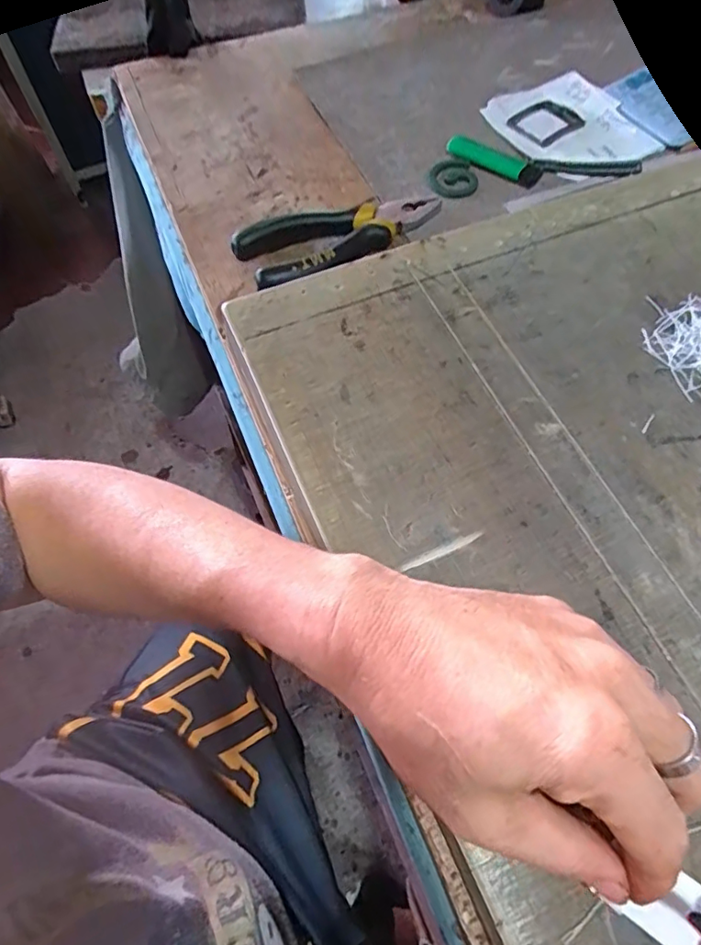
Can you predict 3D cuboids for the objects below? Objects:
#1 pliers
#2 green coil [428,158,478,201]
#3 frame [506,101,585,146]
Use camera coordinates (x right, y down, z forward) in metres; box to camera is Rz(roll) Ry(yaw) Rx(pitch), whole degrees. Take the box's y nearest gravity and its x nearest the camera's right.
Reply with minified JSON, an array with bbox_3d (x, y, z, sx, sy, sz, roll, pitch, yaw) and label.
[{"bbox_3d":[-0.002,-0.167,0.387,0.155,0.021,0.063,-18,63,-7],"label":"pliers"},{"bbox_3d":[0.083,-0.236,0.431,0.038,0.004,0.048,-4,62,0],"label":"green coil"},{"bbox_3d":[0.168,-0.304,0.463,0.051,0.004,0.049,-35,66,-15],"label":"frame"}]

